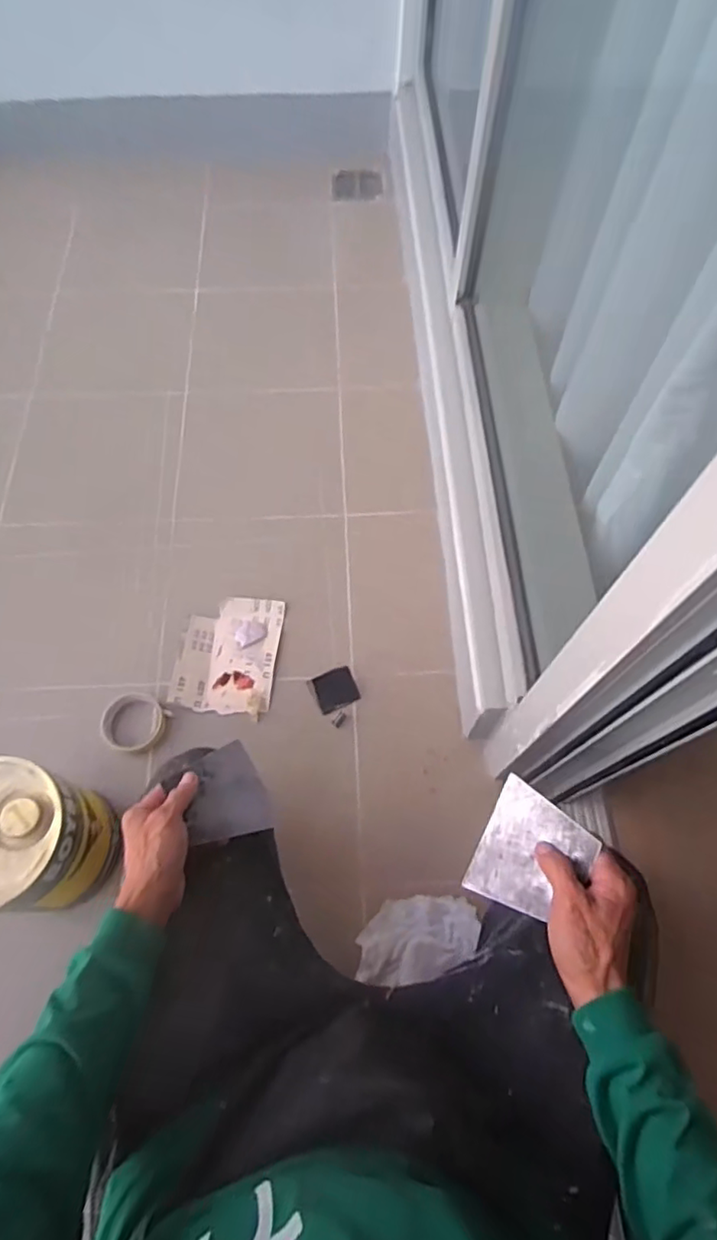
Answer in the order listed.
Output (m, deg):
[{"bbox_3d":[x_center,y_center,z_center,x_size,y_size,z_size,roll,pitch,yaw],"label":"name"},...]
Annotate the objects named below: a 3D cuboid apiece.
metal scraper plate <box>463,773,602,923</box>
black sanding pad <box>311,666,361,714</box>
[{"bbox_3d":[0.146,0.201,0.520,0.095,0.006,0.102,21,84,48],"label":"metal scraper plate"},{"bbox_3d":[-0.035,0.105,0.929,0.064,0.012,0.059,-22,67,-9],"label":"black sanding pad"}]

